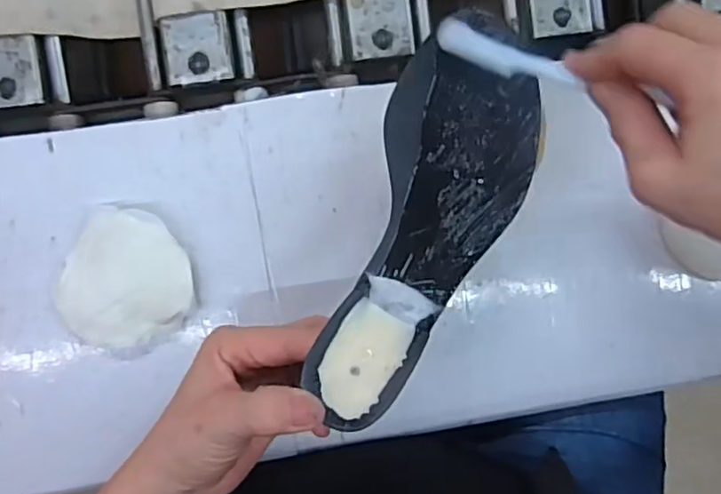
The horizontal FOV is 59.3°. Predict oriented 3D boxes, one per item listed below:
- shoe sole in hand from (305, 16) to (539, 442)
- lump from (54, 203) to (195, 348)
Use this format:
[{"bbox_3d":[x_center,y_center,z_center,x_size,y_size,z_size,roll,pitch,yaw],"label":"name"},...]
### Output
[{"bbox_3d":[0.037,-0.018,0.325,0.080,0.022,0.220,25,75,-5],"label":"shoe sole in hand"},{"bbox_3d":[-0.147,0.022,0.402,0.079,0.021,0.085,0,94,-4],"label":"lump"}]

